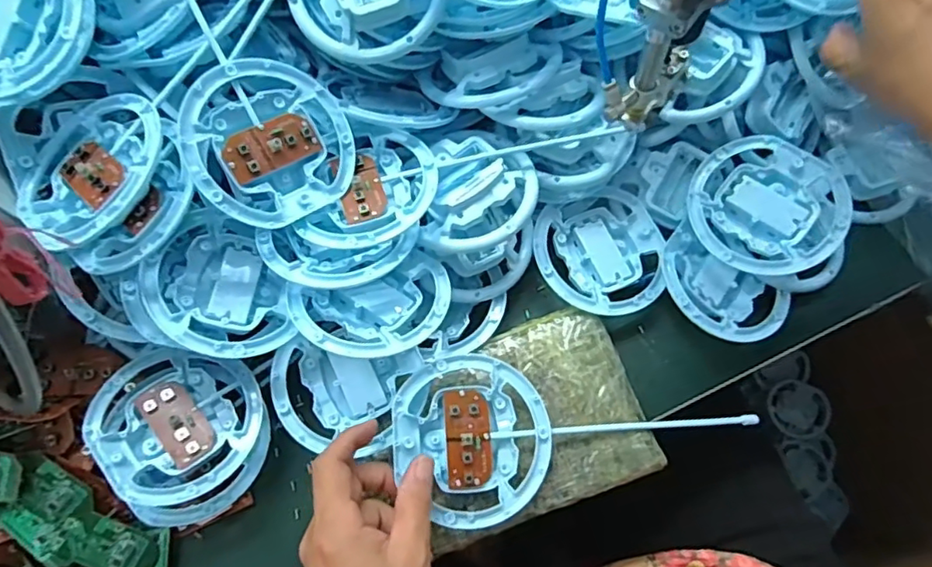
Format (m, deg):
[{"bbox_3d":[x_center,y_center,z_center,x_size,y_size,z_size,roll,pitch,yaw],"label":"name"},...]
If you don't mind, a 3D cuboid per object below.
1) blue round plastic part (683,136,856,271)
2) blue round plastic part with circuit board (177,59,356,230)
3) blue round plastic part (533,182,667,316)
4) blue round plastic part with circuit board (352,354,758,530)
[{"bbox_3d":[0.216,-0.056,0.419,0.096,0.028,0.105,-1,70,1],"label":"blue round plastic part"},{"bbox_3d":[-0.125,-0.089,0.369,0.102,0.015,0.100,4,83,-32],"label":"blue round plastic part with circuit board"},{"bbox_3d":[0.105,-0.022,0.445,0.099,0.023,0.096,-1,70,1],"label":"blue round plastic part"},{"bbox_3d":[0.066,0.105,0.386,0.251,0.028,0.102,2,70,-8],"label":"blue round plastic part with circuit board"}]

